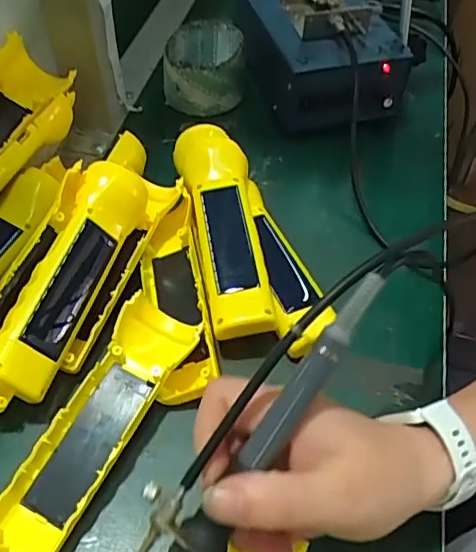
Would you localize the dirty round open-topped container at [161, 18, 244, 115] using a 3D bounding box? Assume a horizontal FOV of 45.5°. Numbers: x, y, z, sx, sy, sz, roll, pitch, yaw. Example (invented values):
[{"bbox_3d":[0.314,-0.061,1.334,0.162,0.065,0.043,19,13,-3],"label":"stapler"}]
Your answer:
[{"bbox_3d":[-0.032,-0.203,0.552,0.075,0.053,0.083,2,51,-1],"label":"dirty round open-topped container"}]

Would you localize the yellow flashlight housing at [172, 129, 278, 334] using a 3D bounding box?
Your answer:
[{"bbox_3d":[-0.010,-0.044,0.420,0.049,0.027,0.193,-9,52,-9],"label":"yellow flashlight housing"}]

